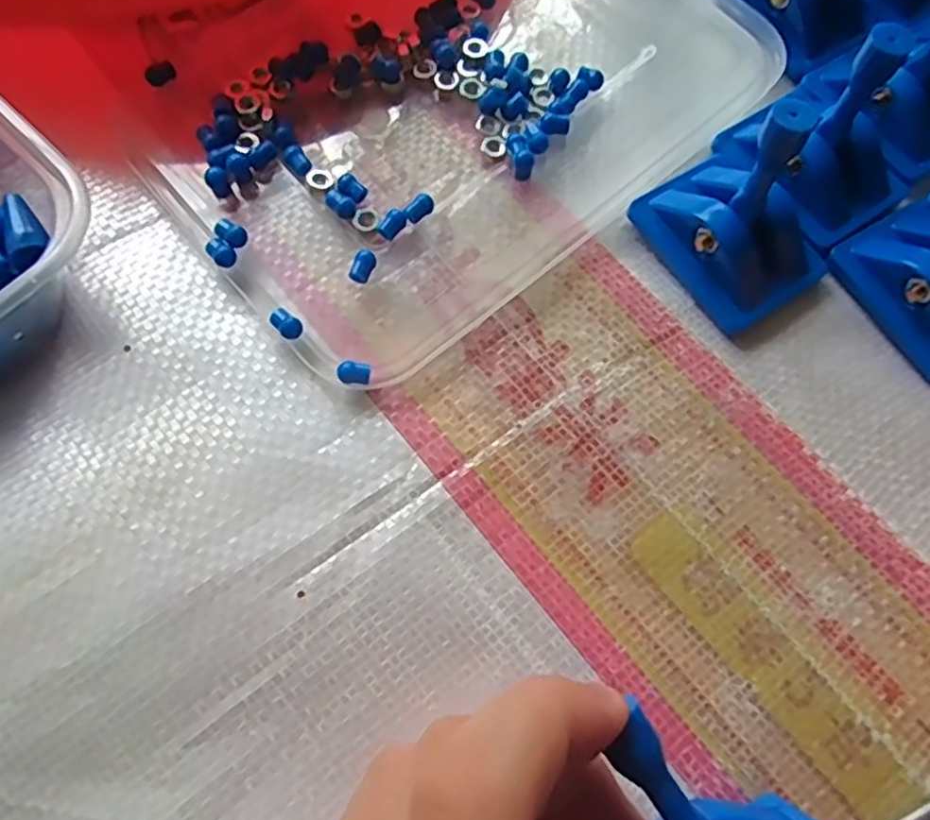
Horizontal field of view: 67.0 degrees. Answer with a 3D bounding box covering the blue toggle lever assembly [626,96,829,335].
[{"bbox_3d":[0.070,-0.051,0.167,0.034,0.043,0.043,-32,75,-13],"label":"blue toggle lever assembly"}]

